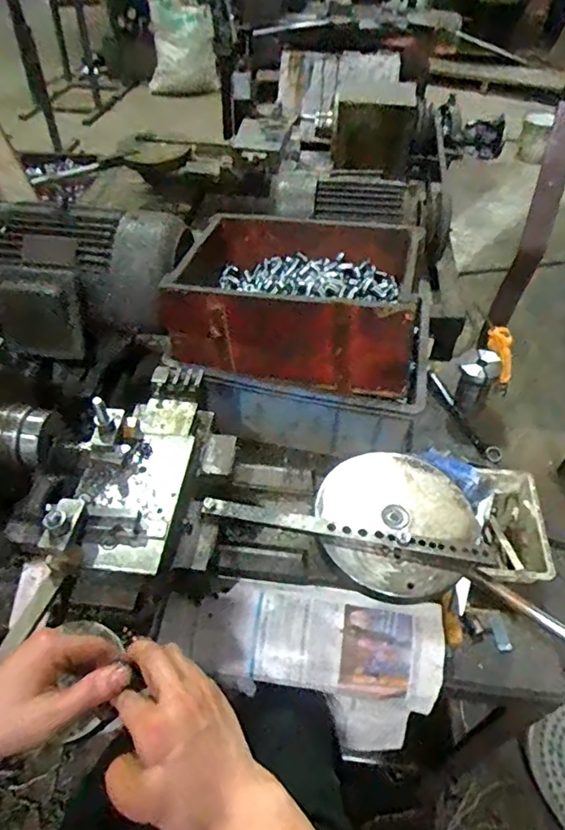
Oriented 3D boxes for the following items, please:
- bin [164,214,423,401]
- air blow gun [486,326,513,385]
[{"bbox_3d":[0.027,-0.192,0.824,0.367,0.142,0.267,9,47,6],"label":"bin"},{"bbox_3d":[0.424,-0.114,1.023,0.044,0.150,0.023,-29,48,10],"label":"air blow gun"}]

